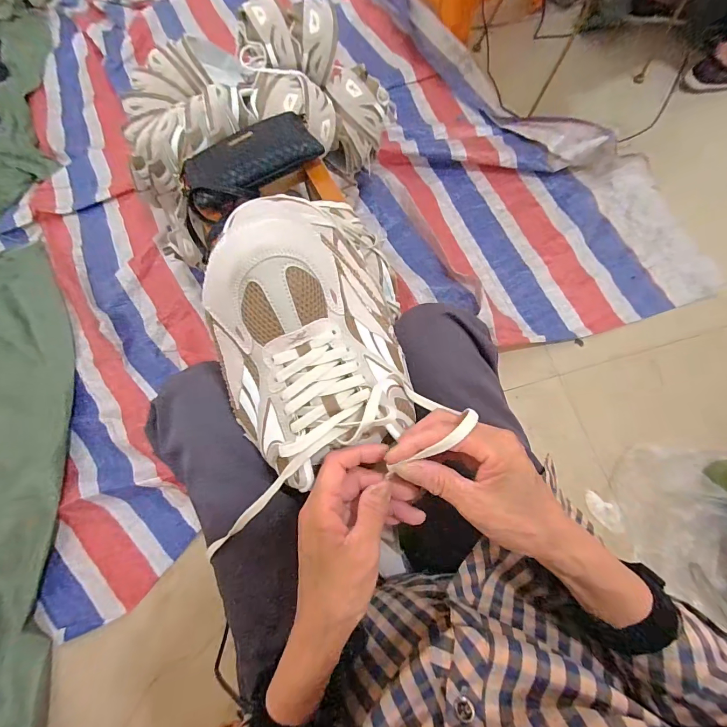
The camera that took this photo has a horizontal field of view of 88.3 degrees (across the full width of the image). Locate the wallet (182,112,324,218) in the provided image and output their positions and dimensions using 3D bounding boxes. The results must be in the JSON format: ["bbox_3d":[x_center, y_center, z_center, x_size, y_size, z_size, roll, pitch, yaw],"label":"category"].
[{"bbox_3d":[-0.179,-0.318,0.595,0.219,0.043,0.102,-29,73,-5],"label":"wallet"}]

